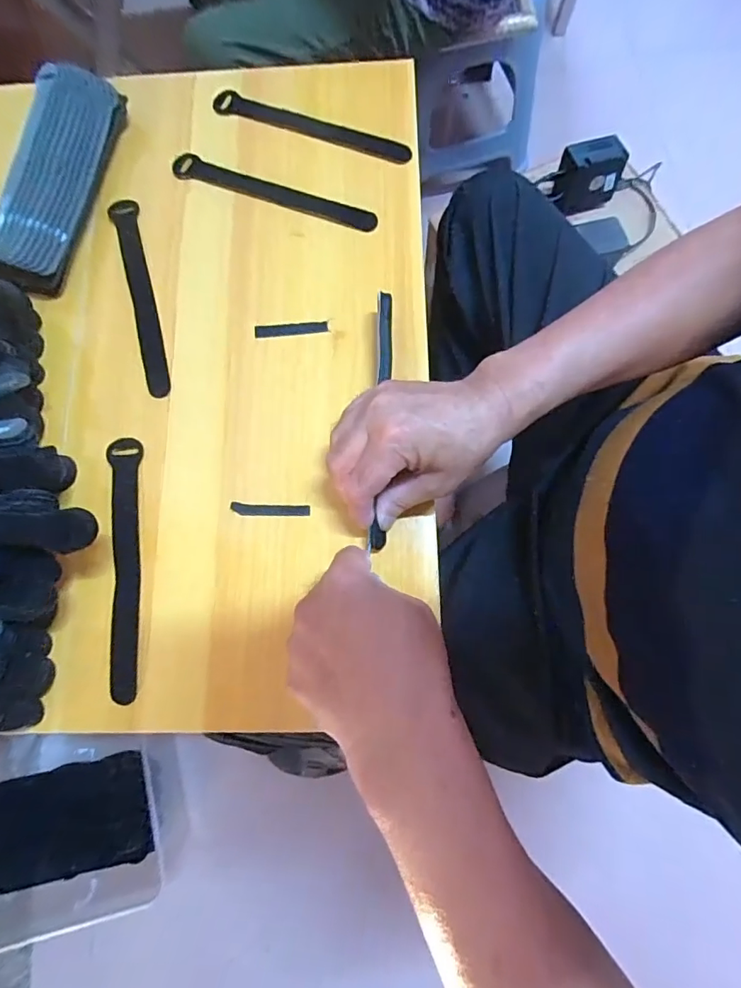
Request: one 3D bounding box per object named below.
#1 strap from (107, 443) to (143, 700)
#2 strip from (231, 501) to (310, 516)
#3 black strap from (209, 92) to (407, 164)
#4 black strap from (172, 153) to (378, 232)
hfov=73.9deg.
[{"bbox_3d":[-0.187,0.053,0.376,0.024,0.011,0.195,-7,76,1],"label":"strap"},{"bbox_3d":[-0.077,0.012,0.379,0.061,0.004,0.010,3,77,3],"label":"strip"},{"bbox_3d":[-0.056,-0.353,0.469,0.201,0.006,0.025,20,78,7],"label":"black strap"},{"bbox_3d":[-0.087,-0.275,0.448,0.196,0.006,0.025,19,78,6],"label":"black strap"}]

